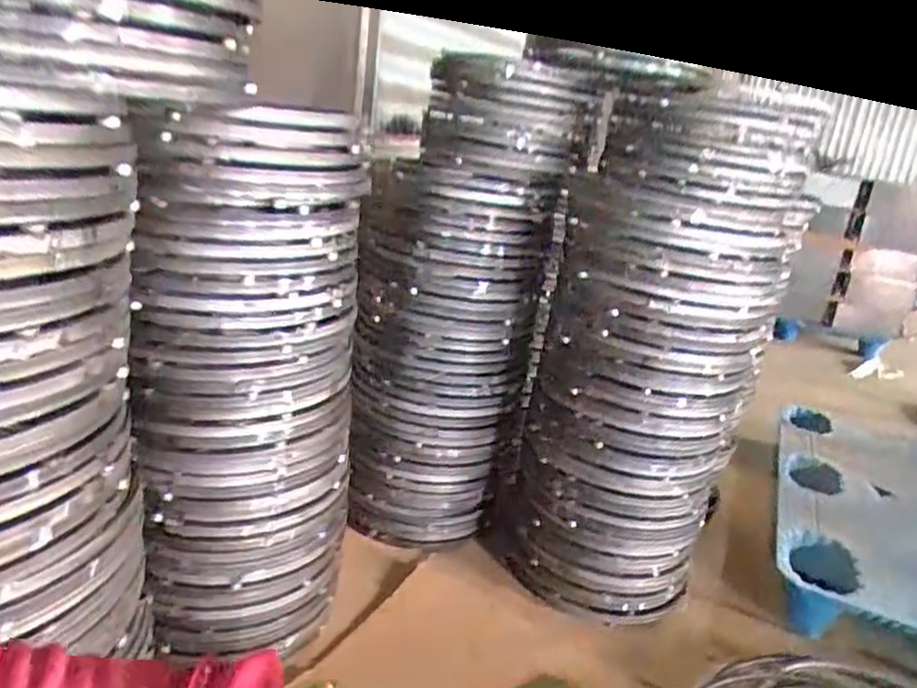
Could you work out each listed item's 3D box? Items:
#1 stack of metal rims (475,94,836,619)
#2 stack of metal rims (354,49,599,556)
[{"bbox_3d":[0.363,0.032,1.365,0.442,0.952,0.401,15,20,21],"label":"stack of metal rims"},{"bbox_3d":[-0.001,-0.103,1.590,0.431,1.002,0.454,8,18,1],"label":"stack of metal rims"}]

